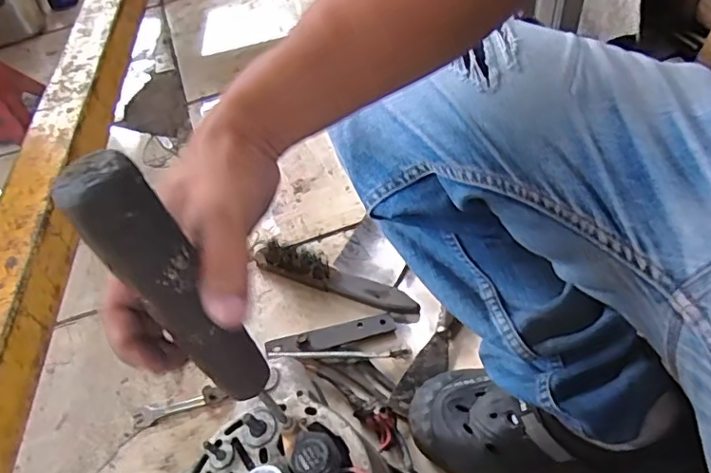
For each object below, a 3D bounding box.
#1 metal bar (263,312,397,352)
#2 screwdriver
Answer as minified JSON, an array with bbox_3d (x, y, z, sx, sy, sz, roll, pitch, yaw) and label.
[{"bbox_3d":[-0.030,0.121,0.690,0.156,0.007,0.030,-13,50,-6],"label":"metal bar"},{"bbox_3d":[-0.083,0.041,0.293,0.022,0.193,0.032,6,49,28],"label":"screwdriver"}]

